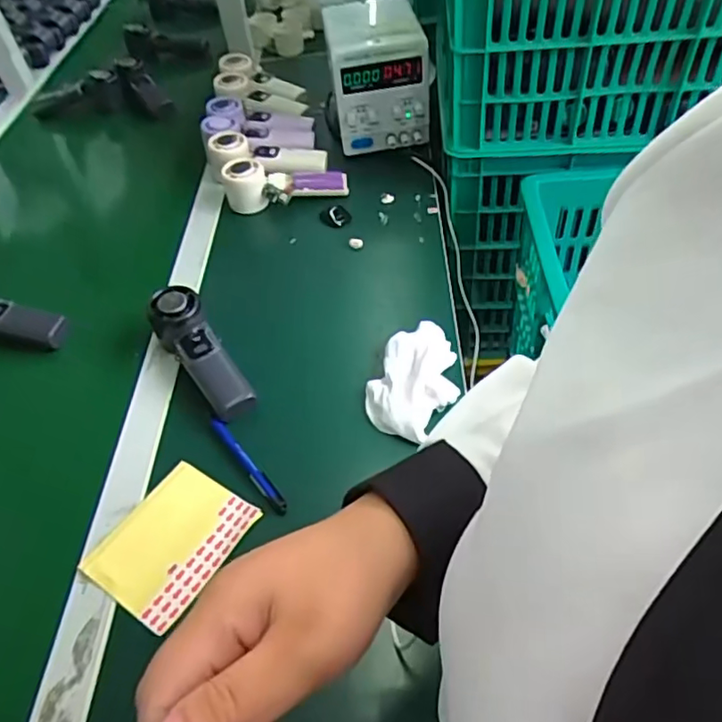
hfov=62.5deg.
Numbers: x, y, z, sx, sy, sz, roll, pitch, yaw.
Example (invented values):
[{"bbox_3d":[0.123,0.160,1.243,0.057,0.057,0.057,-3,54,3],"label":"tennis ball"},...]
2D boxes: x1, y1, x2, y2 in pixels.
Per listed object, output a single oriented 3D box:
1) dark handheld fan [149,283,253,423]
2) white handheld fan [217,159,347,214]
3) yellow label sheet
[{"bbox_3d":[-0.163,-0.005,0.615,0.053,0.052,0.164,-31,67,-20],"label":"dark handheld fan"},{"bbox_3d":[-0.102,-0.243,0.802,0.164,0.050,0.059,-10,49,-3],"label":"white handheld fan"},{"bbox_3d":[-0.160,0.150,0.503,0.100,0.005,0.121,25,56,25],"label":"yellow label sheet"}]

